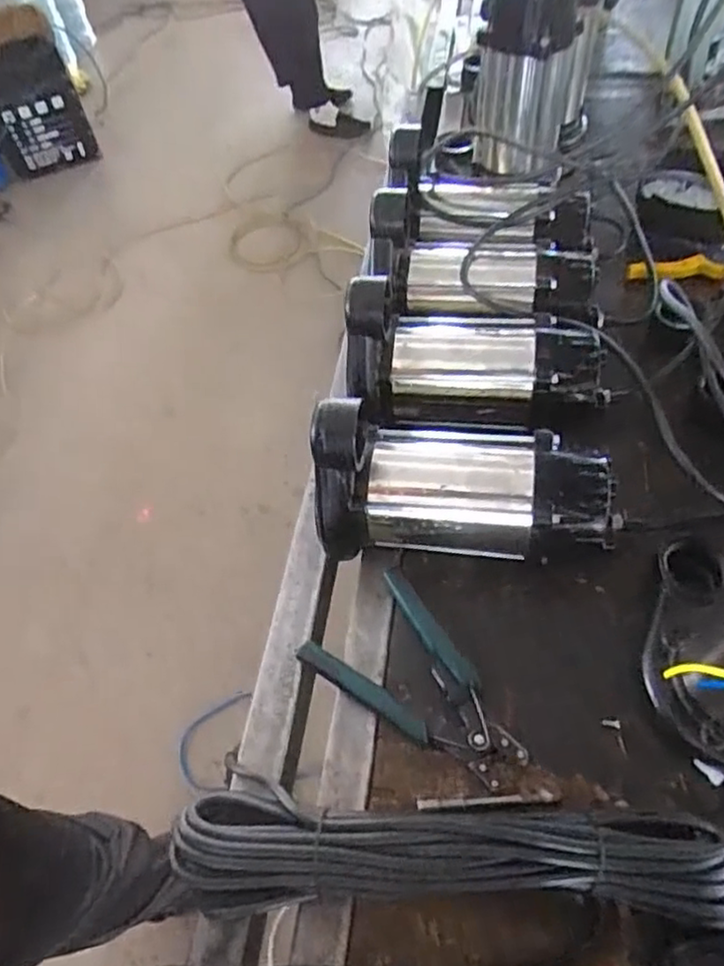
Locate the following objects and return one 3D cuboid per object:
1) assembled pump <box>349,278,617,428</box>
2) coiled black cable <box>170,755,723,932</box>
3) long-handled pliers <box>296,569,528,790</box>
[{"bbox_3d":[0.106,-0.127,0.615,0.235,0.134,0.096,-1,55,4],"label":"assembled pump"},{"bbox_3d":[0.050,0.244,0.421,0.352,0.049,0.081,3,55,7],"label":"coiled black cable"},{"bbox_3d":[0.050,0.155,0.510,0.173,0.014,0.103,36,65,26],"label":"long-handled pliers"}]

